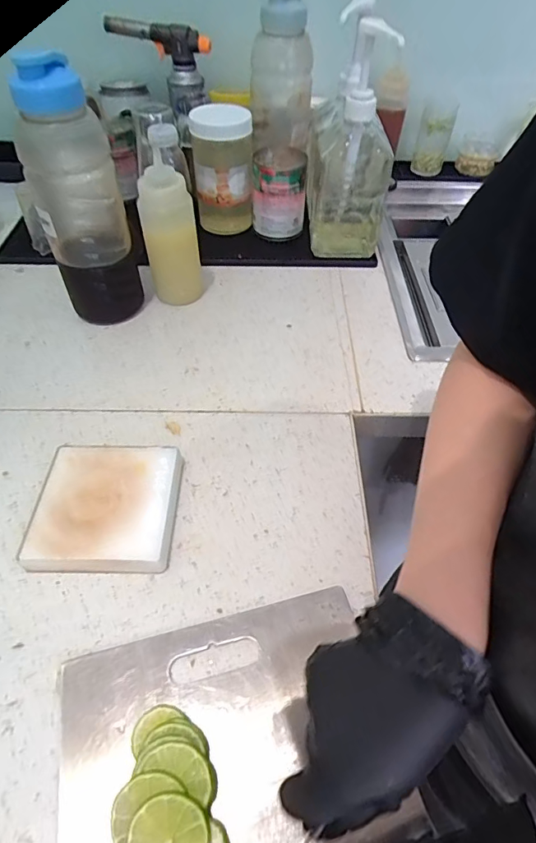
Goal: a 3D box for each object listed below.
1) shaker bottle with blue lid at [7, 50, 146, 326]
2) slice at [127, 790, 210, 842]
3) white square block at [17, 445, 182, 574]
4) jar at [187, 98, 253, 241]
[{"bbox_3d":[-0.221,-0.255,0.547,0.095,0.279,0.101,-15,52,-15],"label":"shaker bottle with blue lid"},{"bbox_3d":[-0.060,0.253,0.277,0.048,0.004,0.045,-13,68,-4],"label":"slice"},{"bbox_3d":[-0.151,0.079,0.434,0.124,0.024,0.123,2,50,0],"label":"white square block"},{"bbox_3d":[-0.070,-0.395,0.728,0.090,0.167,0.092,-1,50,-3],"label":"jar"}]

